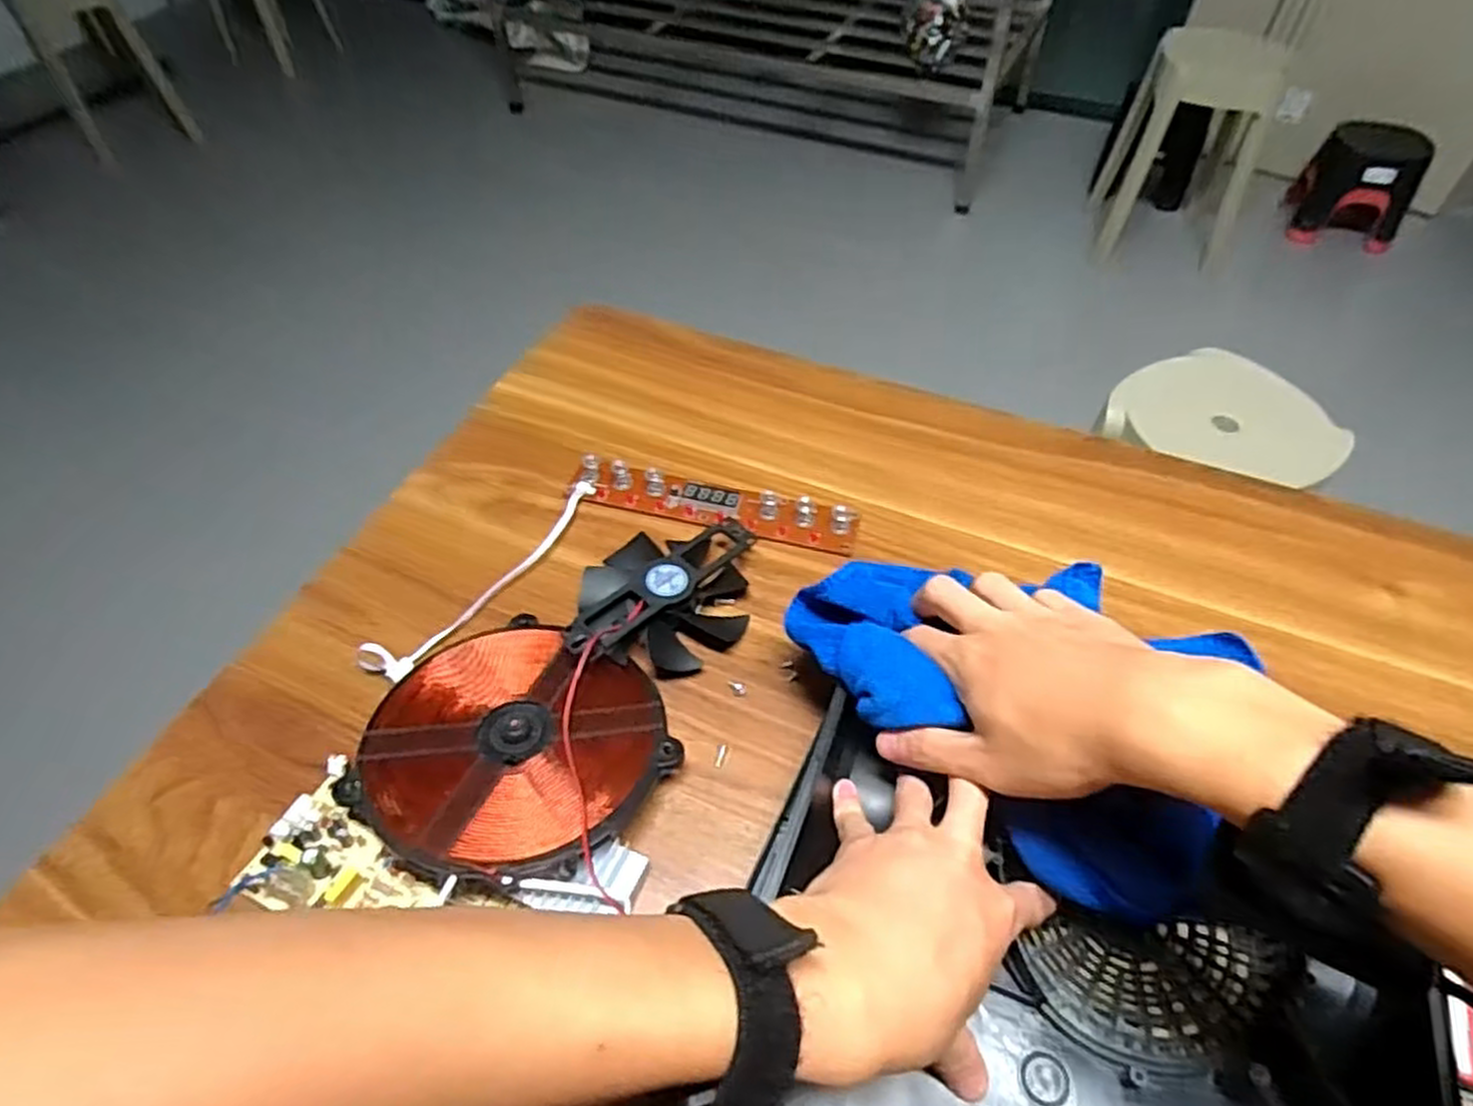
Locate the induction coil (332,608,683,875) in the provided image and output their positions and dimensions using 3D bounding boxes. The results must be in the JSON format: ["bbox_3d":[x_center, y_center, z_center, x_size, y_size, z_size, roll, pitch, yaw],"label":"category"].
[{"bbox_3d":[-0.121,0.102,0.427,0.152,0.034,0.137,28,57,21],"label":"induction coil"}]

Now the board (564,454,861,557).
[{"bbox_3d":[-0.017,-0.036,0.547,0.200,0.015,0.036,10,53,9],"label":"board"}]

